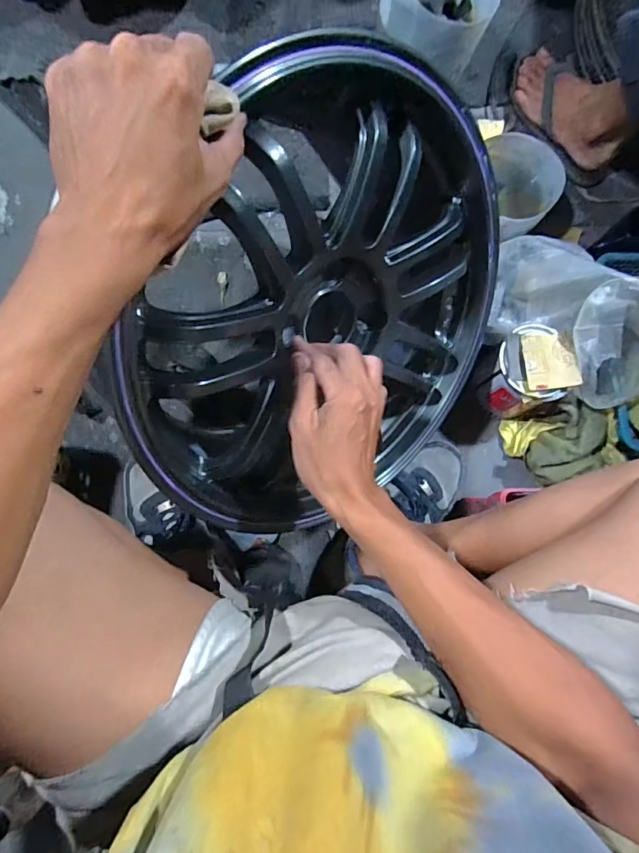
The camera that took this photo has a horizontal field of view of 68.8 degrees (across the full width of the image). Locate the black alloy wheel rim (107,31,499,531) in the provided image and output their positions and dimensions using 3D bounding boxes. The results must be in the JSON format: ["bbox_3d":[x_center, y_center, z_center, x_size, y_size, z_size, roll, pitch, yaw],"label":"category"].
[{"bbox_3d":[-0.032,-0.128,0.505,0.425,0.427,0.210,-39,46,-17],"label":"black alloy wheel rim"}]

